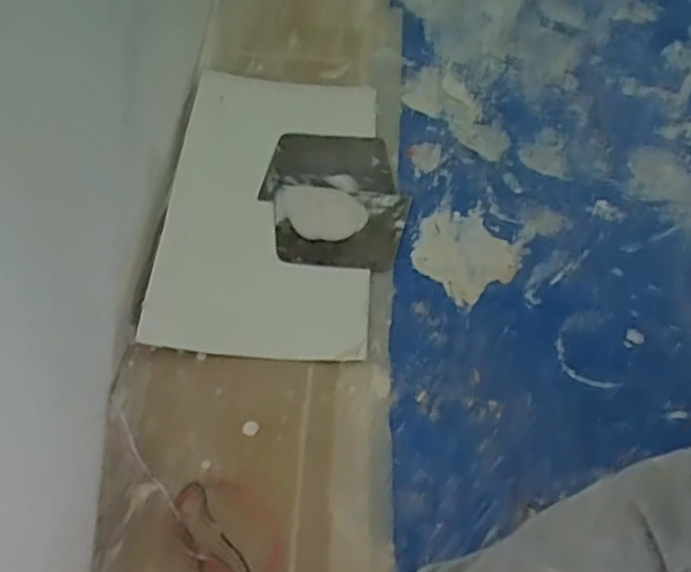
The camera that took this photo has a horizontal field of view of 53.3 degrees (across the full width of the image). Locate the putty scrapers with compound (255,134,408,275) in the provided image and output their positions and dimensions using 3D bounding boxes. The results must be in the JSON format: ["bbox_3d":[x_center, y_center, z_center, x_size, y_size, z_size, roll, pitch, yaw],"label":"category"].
[{"bbox_3d":[-0.012,-0.094,0.717,0.147,0.007,0.171,7,58,2],"label":"putty scrapers with compound"}]

